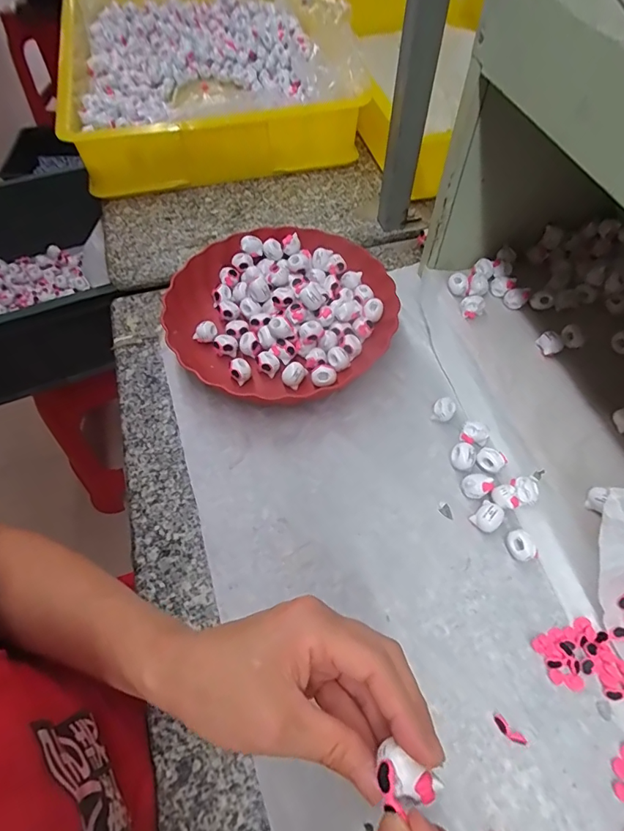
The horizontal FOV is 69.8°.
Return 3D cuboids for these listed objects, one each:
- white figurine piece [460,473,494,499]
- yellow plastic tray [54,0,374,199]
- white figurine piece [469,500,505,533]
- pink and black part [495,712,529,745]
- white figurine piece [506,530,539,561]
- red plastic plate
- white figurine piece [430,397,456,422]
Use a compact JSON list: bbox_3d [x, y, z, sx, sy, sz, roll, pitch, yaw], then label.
[{"bbox_3d":[0.149,0.064,0.406,0.022,0.019,0.022,0,59,0],"label":"white figurine piece"},{"bbox_3d":[-0.194,-0.617,0.756,0.416,0.121,0.629,-13,60,-8],"label":"yellow plastic tray"},{"bbox_3d":[0.154,0.089,0.389,0.026,0.019,0.022,-32,64,-17],"label":"white figurine piece"},{"bbox_3d":[0.140,0.224,0.316,0.024,0.007,0.008,40,65,21],"label":"pink and black part"},{"bbox_3d":[0.175,0.111,0.377,0.018,0.018,0.024,-12,60,-7],"label":"white figurine piece"},{"bbox_3d":[-0.035,-0.115,0.498,0.242,0.048,0.233,0,59,0],"label":"red plastic plate"},{"bbox_3d":[0.131,-0.005,0.446,0.020,0.017,0.023,33,64,18],"label":"white figurine piece"}]

